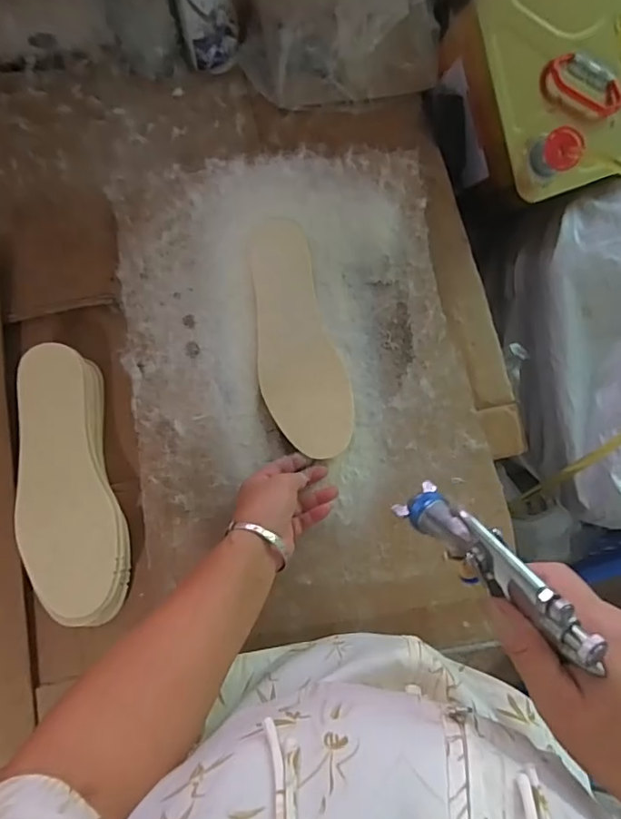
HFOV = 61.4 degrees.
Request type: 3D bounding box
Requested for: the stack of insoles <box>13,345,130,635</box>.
[{"bbox_3d":[-0.251,0.078,0.536,0.101,0.038,0.283,-13,83,-4],"label":"stack of insoles"}]

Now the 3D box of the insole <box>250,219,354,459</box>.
[{"bbox_3d":[-0.017,-0.080,0.572,0.088,0.010,0.264,-13,82,-1],"label":"insole"}]

